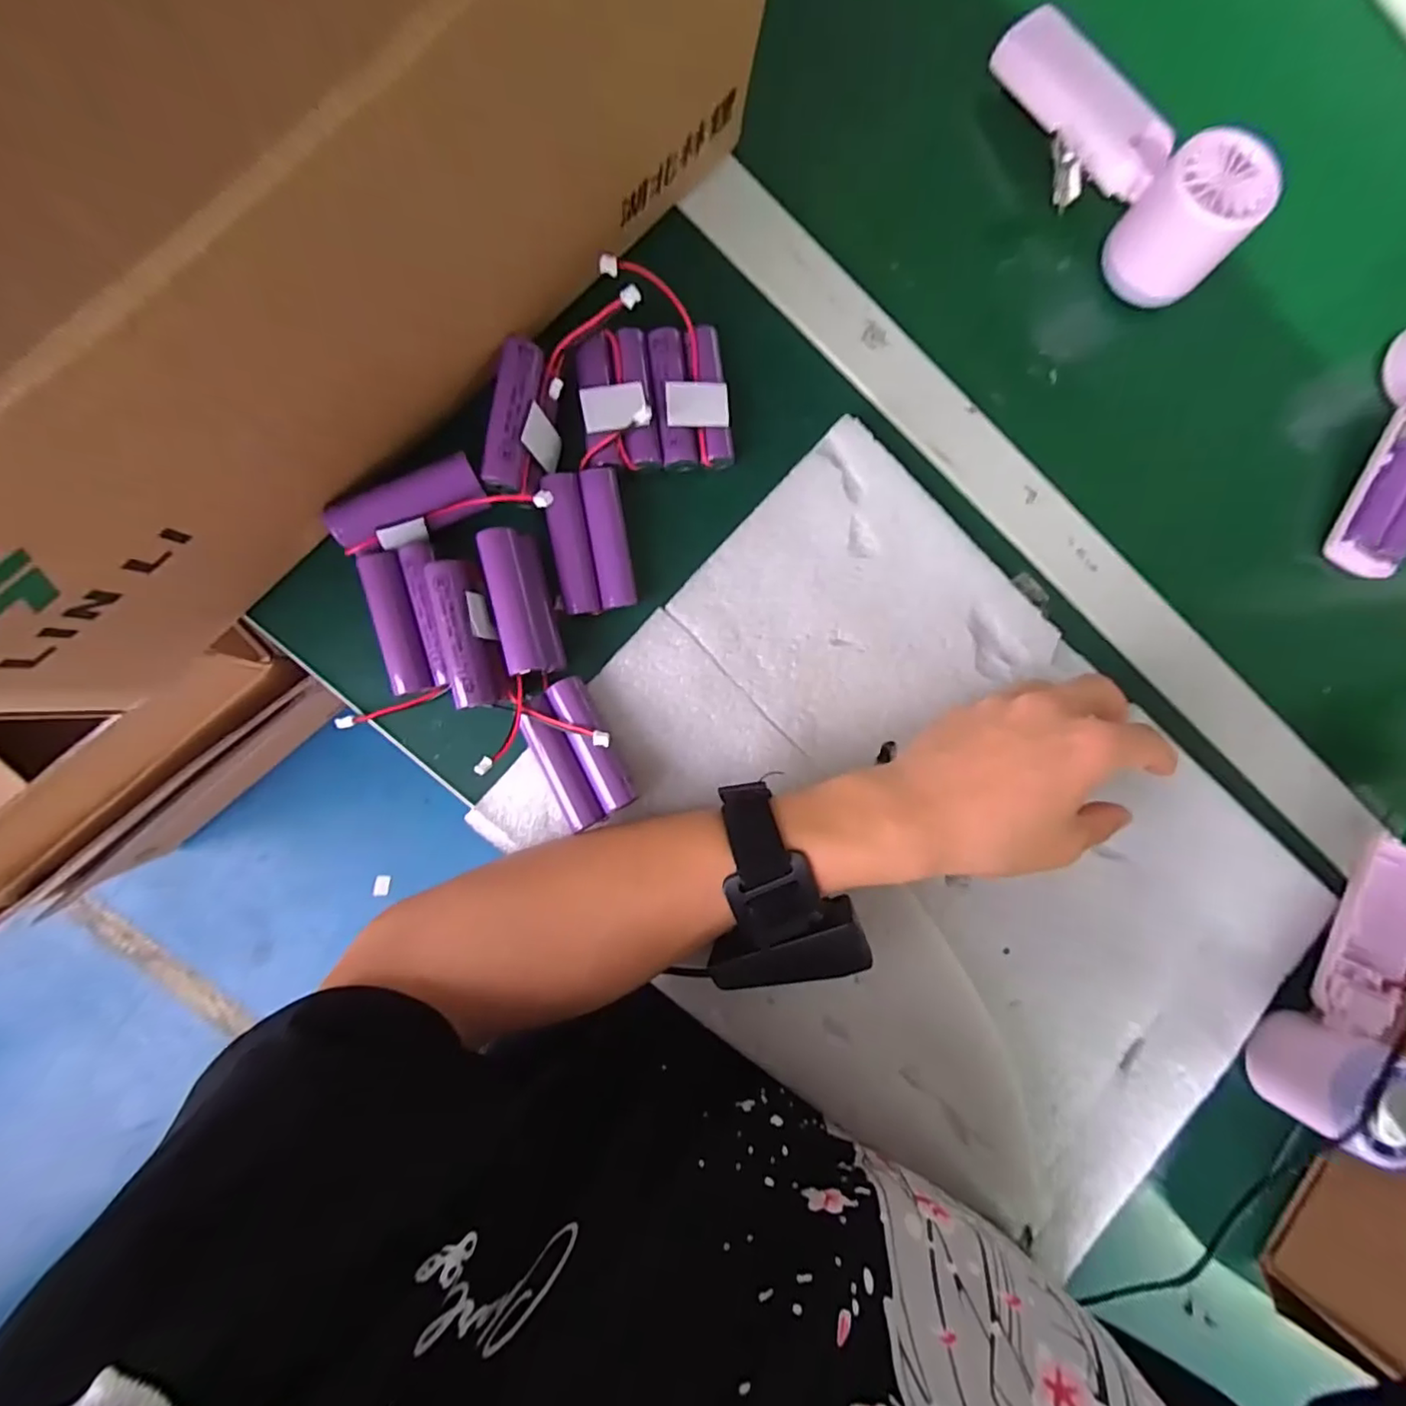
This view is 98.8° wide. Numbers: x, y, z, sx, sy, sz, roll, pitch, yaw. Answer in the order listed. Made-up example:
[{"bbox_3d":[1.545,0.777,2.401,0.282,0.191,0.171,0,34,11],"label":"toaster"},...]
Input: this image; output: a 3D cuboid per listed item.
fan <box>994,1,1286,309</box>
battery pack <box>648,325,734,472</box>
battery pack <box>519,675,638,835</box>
[{"bbox_3d":[0.220,-0.297,0.330,0.056,0.073,0.163,-44,94,-7],"label":"fan"},{"bbox_3d":[-0.006,-0.153,0.304,0.036,0.015,0.068,-8,89,-9],"label":"battery pack"},{"bbox_3d":[-0.060,0.024,0.283,0.034,0.022,0.066,-25,92,-8],"label":"battery pack"}]

